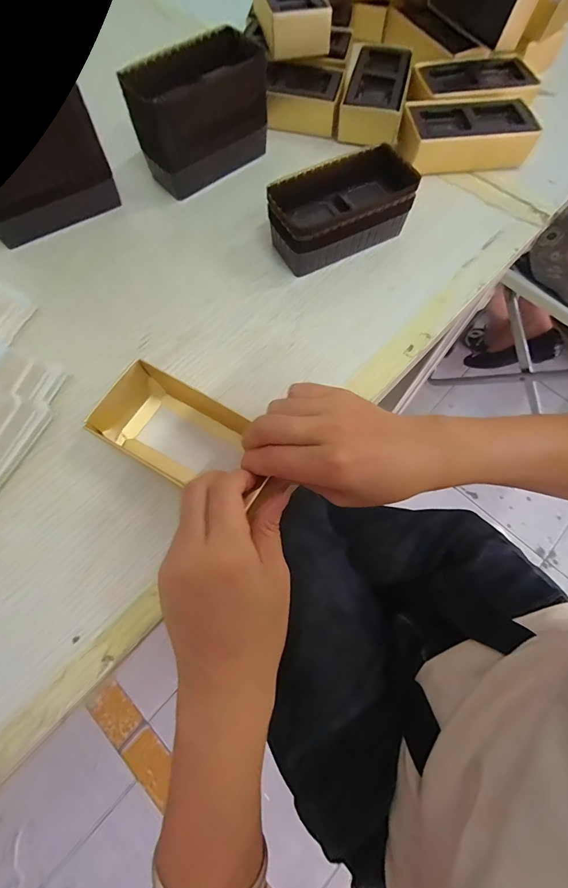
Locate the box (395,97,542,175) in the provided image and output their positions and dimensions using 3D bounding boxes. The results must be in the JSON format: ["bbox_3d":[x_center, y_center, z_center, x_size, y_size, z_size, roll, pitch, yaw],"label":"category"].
[{"bbox_3d":[0.173,-0.294,0.353,0.115,0.035,0.063,-3,69,-1],"label":"box"}]

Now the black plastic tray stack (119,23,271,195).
[{"bbox_3d":[-0.074,-0.293,0.332,0.117,0.075,0.056,-40,74,-14],"label":"black plastic tray stack"}]

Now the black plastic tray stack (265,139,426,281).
[{"bbox_3d":[0.046,-0.192,0.307,0.116,0.048,0.059,-25,71,-9],"label":"black plastic tray stack"}]

